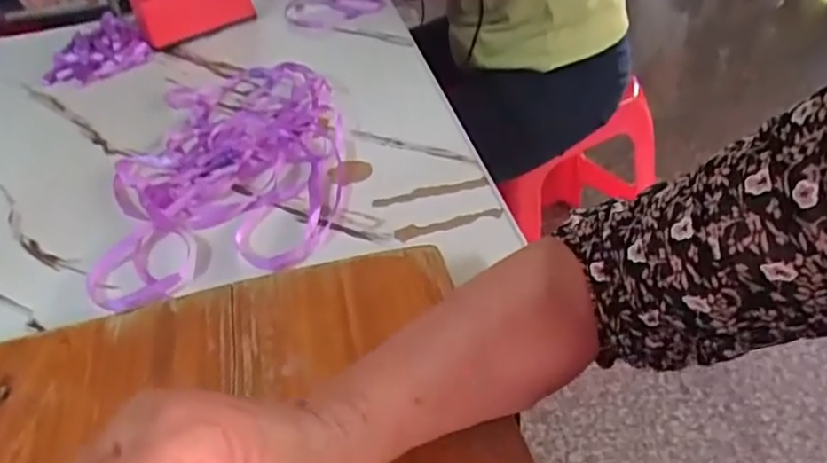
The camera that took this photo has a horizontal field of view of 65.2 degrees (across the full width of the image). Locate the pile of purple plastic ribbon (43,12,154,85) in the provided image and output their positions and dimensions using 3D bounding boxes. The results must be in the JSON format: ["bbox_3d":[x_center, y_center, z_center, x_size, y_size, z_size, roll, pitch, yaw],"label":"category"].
[{"bbox_3d":[-0.430,-0.244,0.866,0.131,0.025,0.153,-25,43,-20],"label":"pile of purple plastic ribbon"}]

